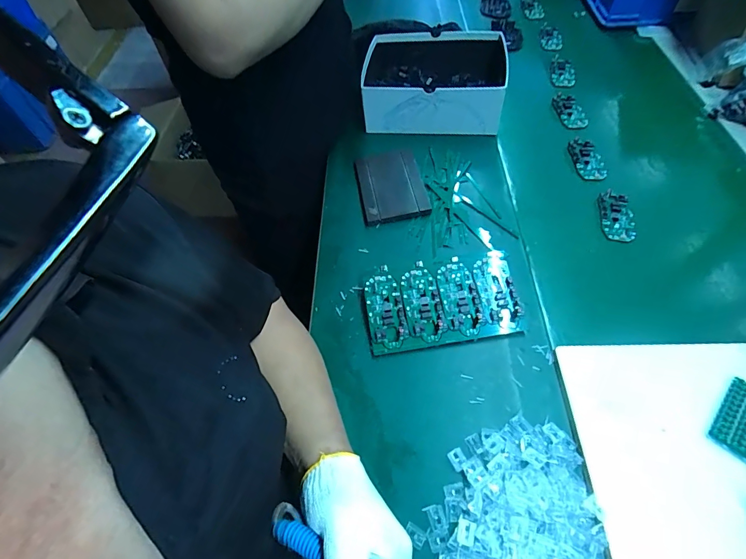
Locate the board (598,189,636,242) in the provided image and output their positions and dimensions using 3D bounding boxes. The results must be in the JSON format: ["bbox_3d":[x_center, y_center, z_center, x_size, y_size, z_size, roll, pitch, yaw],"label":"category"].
[{"bbox_3d":[0.364,-0.095,0.601,0.047,0.017,0.088,9,56,10],"label":"board"}]

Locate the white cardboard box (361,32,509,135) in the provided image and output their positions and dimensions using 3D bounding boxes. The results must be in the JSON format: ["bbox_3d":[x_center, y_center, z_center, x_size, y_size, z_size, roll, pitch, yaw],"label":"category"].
[{"bbox_3d":[0.107,-0.344,0.691,0.230,0.077,0.178,4,57,7],"label":"white cardboard box"}]

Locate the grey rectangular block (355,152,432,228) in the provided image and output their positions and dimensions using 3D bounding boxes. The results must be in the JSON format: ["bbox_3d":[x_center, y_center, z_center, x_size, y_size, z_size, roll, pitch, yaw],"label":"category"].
[{"bbox_3d":[0.028,-0.144,0.621,0.097,0.013,0.135,-9,56,-2],"label":"grey rectangular block"}]

